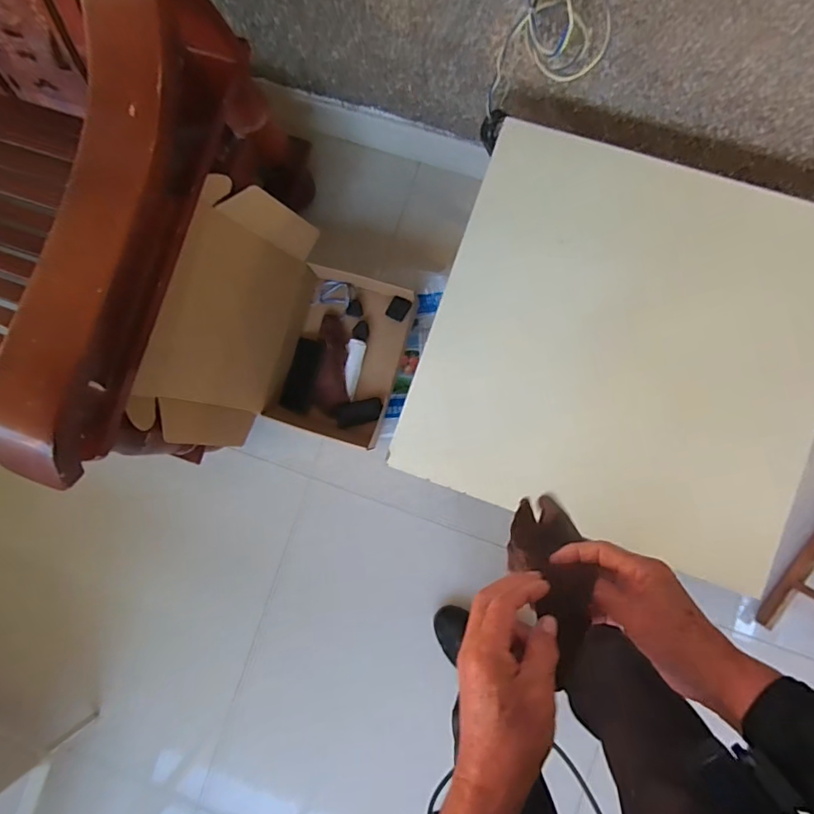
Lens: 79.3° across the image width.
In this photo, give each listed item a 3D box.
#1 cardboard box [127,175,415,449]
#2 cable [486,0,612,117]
[{"bbox_3d":[-0.214,-0.127,0.977,0.361,0.362,0.470,14,89,5],"label":"cardboard box"},{"bbox_3d":[0.199,-0.513,0.664,0.140,0.325,0.103,22,89,5],"label":"cable"}]

